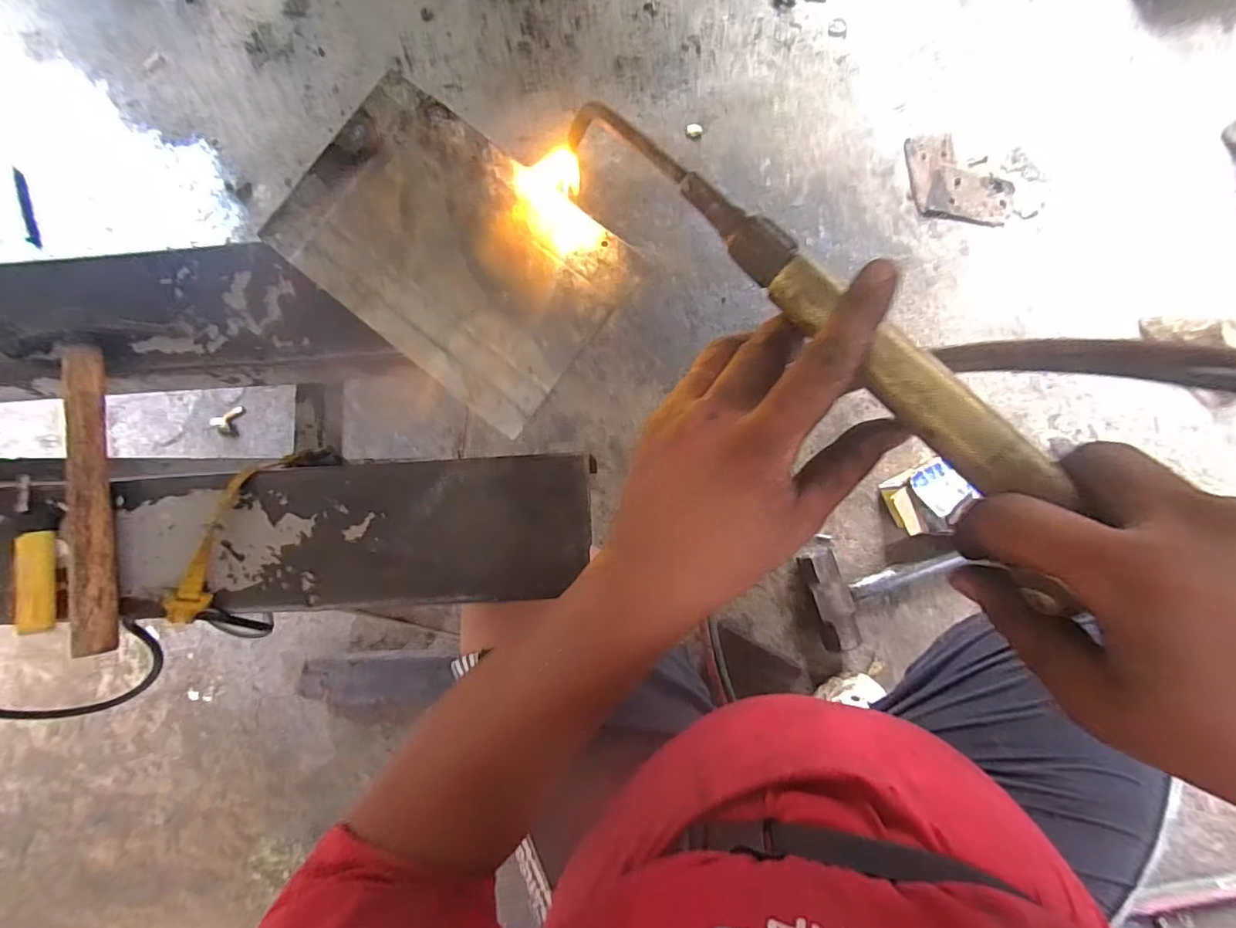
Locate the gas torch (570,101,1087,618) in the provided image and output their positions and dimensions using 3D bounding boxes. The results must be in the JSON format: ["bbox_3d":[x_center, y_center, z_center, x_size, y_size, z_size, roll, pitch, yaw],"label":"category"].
[{"bbox_3d":[0.080,-0.082,0.255,0.034,0.027,0.331,-40,73,1],"label":"gas torch"}]

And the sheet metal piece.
[{"bbox_3d":[-0.122,-0.158,0.392,0.251,0.011,0.161,39,86,7],"label":"sheet metal piece"}]

